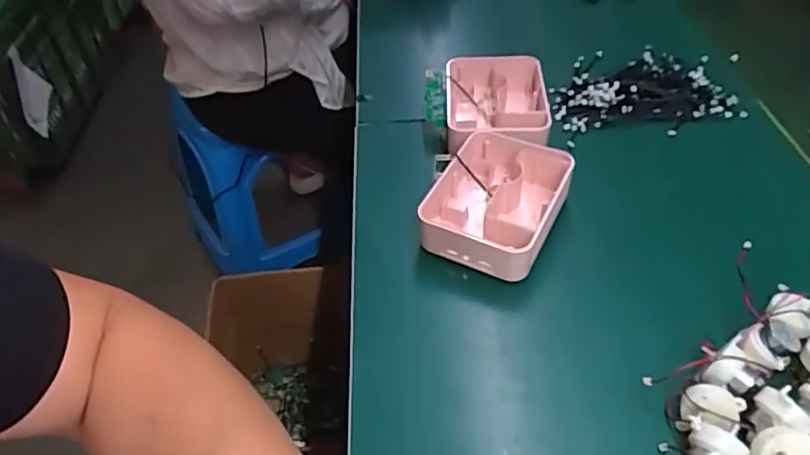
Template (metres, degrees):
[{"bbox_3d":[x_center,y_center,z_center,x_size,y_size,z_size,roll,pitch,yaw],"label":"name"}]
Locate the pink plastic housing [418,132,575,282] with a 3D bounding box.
[{"bbox_3d":[0.079,-0.020,0.489,0.101,0.055,0.121,21,51,20],"label":"pink plastic housing"}]

